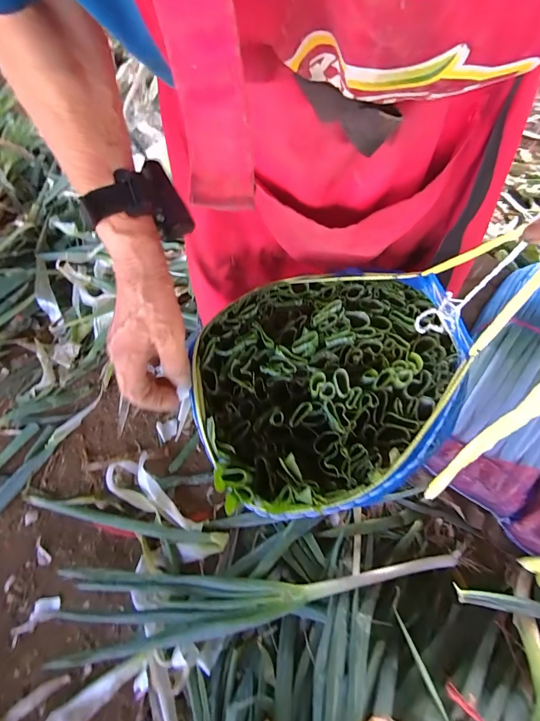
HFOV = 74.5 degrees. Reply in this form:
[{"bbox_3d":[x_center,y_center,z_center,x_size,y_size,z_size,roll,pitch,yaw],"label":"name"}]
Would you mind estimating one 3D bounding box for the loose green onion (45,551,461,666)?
[{"bbox_3d":[-0.030,0.516,0.781,0.862,0.070,0.169,-7,66,0],"label":"loose green onion"}]

